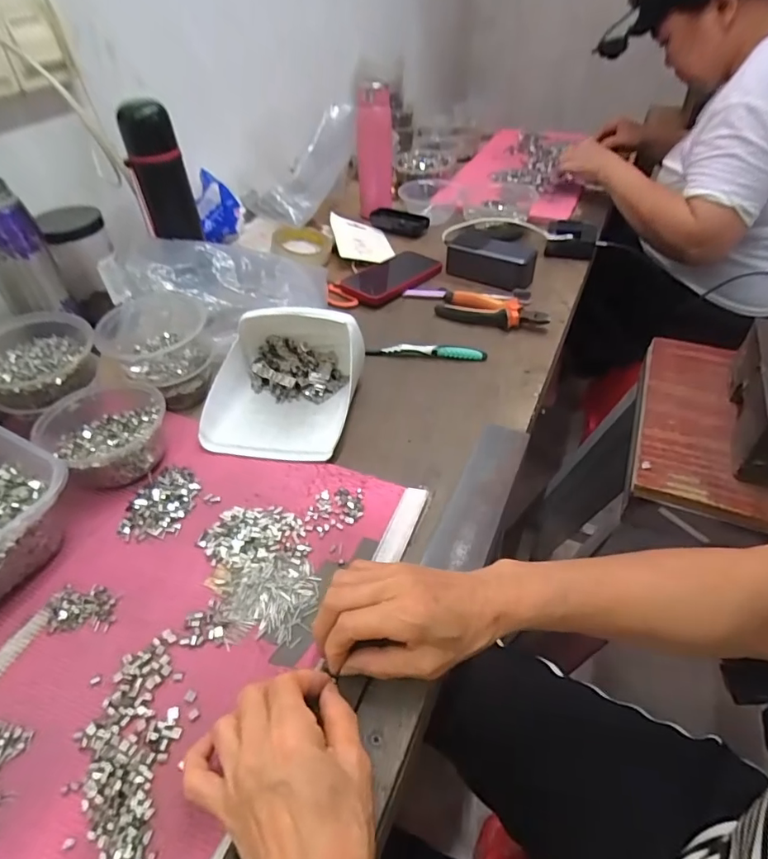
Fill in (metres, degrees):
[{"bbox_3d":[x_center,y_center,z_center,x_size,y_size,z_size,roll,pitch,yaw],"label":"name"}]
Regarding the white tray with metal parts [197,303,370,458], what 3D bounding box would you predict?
[{"bbox_3d":[-0.108,-0.063,0.555,0.159,0.080,0.180,4,44,7],"label":"white tray with metal parts"}]

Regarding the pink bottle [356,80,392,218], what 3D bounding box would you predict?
[{"bbox_3d":[-0.019,-0.536,1.007,0.071,0.281,0.069,5,70,2],"label":"pink bottle"}]

